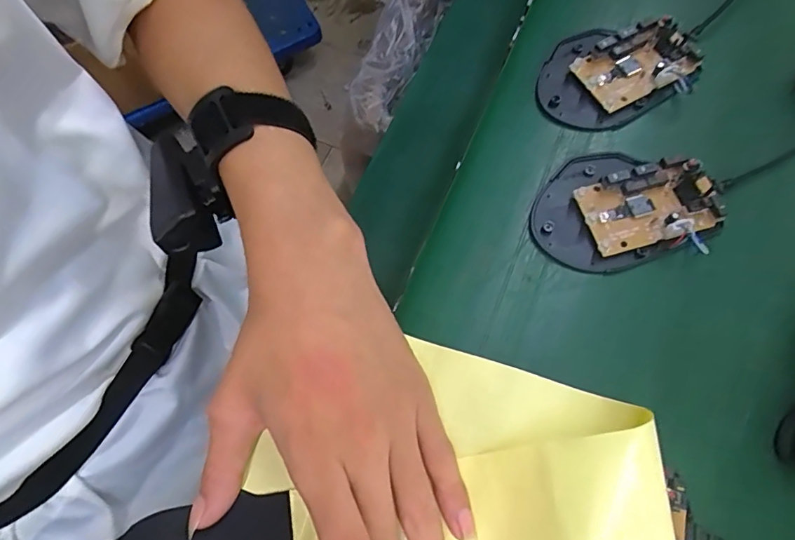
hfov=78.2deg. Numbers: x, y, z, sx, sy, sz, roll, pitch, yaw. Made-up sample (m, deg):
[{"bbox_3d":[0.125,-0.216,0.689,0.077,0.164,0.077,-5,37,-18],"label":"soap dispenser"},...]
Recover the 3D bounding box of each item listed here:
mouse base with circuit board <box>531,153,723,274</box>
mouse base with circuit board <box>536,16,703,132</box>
[{"bbox_3d":[0.129,-0.038,0.282,0.099,0.021,0.070,-10,69,-2],"label":"mouse base with circuit board"},{"bbox_3d":[0.138,-0.128,0.315,0.095,0.028,0.067,-25,70,-8],"label":"mouse base with circuit board"}]

